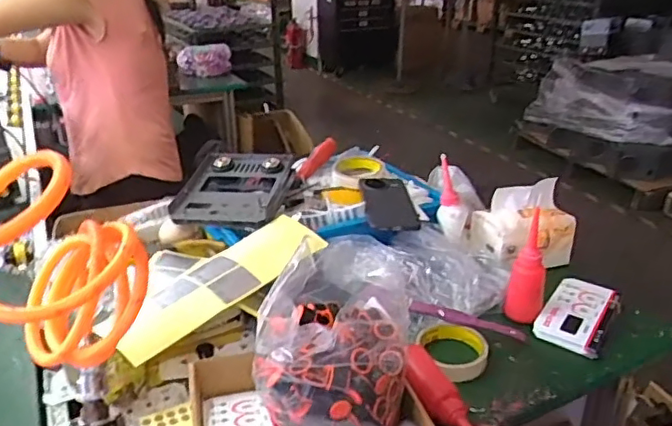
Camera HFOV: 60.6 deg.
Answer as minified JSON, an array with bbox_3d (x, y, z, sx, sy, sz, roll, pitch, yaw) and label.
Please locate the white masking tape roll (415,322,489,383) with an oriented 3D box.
[{"bbox_3d":[0.142,0.171,0.710,0.086,0.024,0.086,0,27,0],"label":"white masking tape roll"}]

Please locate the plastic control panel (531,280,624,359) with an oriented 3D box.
[{"bbox_3d":[0.331,0.134,0.780,0.081,0.016,0.149,19,32,32],"label":"plastic control panel"}]

